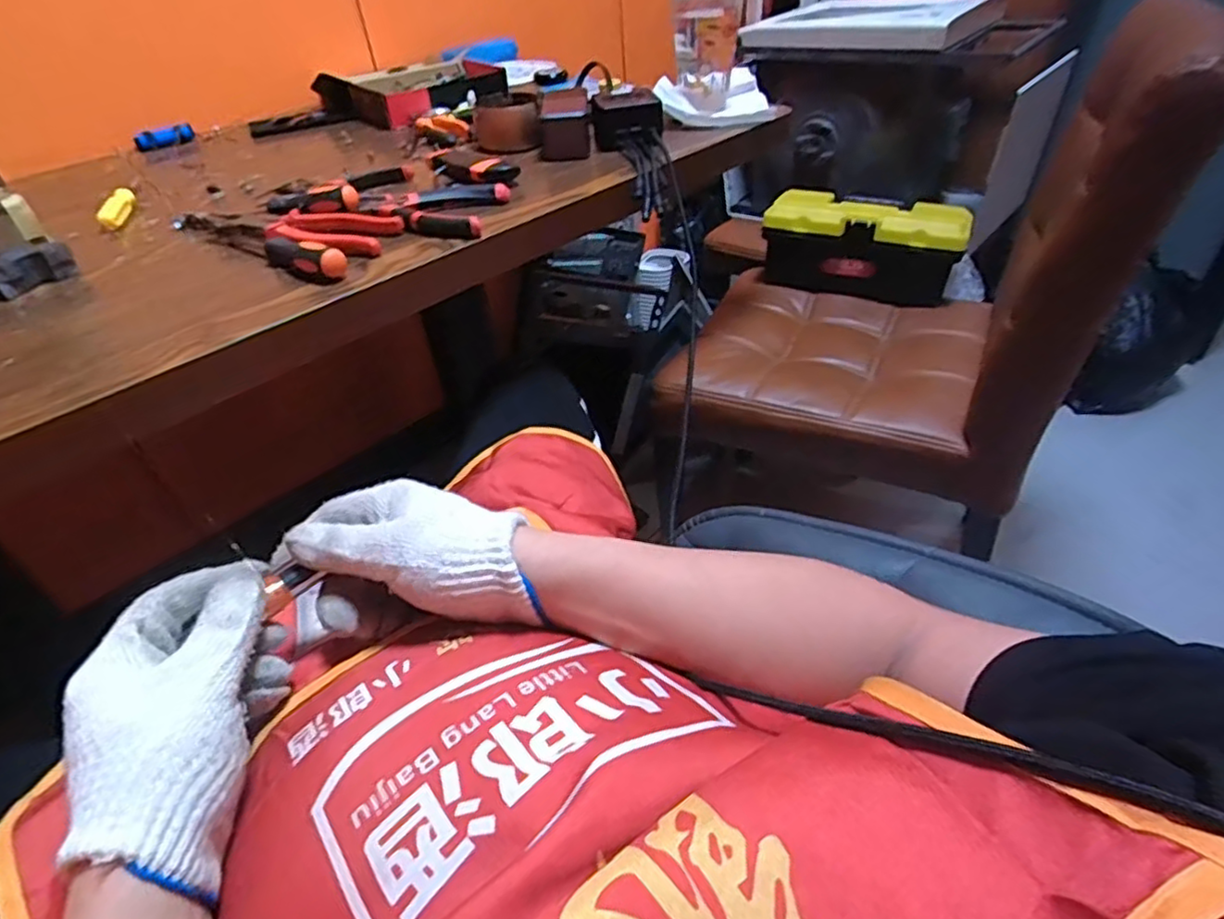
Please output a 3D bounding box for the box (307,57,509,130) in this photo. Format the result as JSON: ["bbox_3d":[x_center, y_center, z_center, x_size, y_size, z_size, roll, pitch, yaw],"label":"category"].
[{"bbox_3d":[-0.290,-0.553,0.981,0.228,0.040,0.216,31,51,35],"label":"box"}]

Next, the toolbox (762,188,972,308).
[{"bbox_3d":[0.389,-0.326,1.036,0.290,0.130,0.118,23,47,29],"label":"toolbox"}]

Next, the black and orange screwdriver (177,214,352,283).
[{"bbox_3d":[-0.328,-0.200,0.604,0.247,0.027,0.030,23,47,29],"label":"black and orange screwdriver"}]

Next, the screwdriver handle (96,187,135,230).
[{"bbox_3d":[-0.523,-0.267,0.698,0.024,0.018,0.091,-15,41,-12],"label":"screwdriver handle"}]

